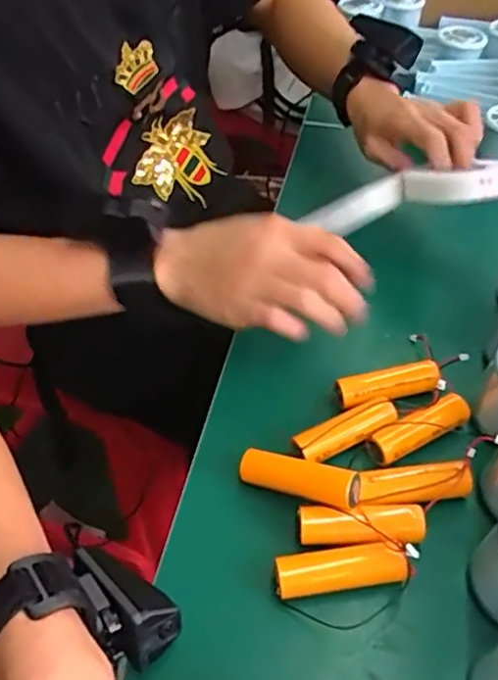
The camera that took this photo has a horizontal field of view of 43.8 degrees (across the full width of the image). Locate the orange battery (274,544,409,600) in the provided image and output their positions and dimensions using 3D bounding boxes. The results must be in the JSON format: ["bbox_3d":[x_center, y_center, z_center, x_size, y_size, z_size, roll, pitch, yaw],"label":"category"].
[{"bbox_3d":[0.050,0.125,0.339,0.070,0.022,0.018,-6,48,-6],"label":"orange battery"}]

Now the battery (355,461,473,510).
[{"bbox_3d":[0.098,0.087,0.371,0.070,0.018,0.019,-4,47,-5],"label":"battery"}]

